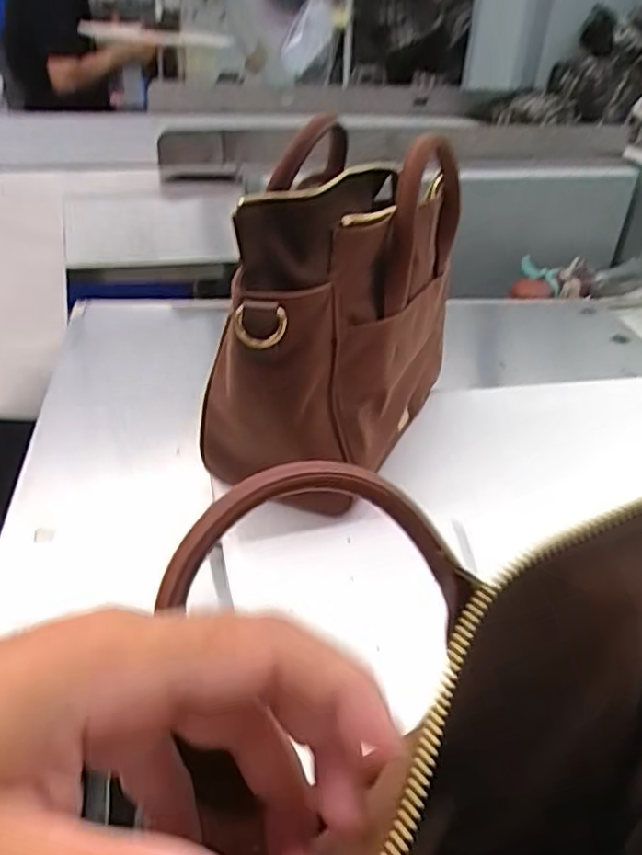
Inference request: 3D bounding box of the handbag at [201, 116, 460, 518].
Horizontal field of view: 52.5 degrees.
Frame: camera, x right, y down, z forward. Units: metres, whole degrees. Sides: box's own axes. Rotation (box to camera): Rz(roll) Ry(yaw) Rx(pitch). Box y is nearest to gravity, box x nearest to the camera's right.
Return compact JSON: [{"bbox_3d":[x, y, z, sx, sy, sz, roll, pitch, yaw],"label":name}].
[{"bbox_3d":[0.018,-0.086,0.488,0.109,0.212,0.247,19,39,20],"label":"handbag"}]

